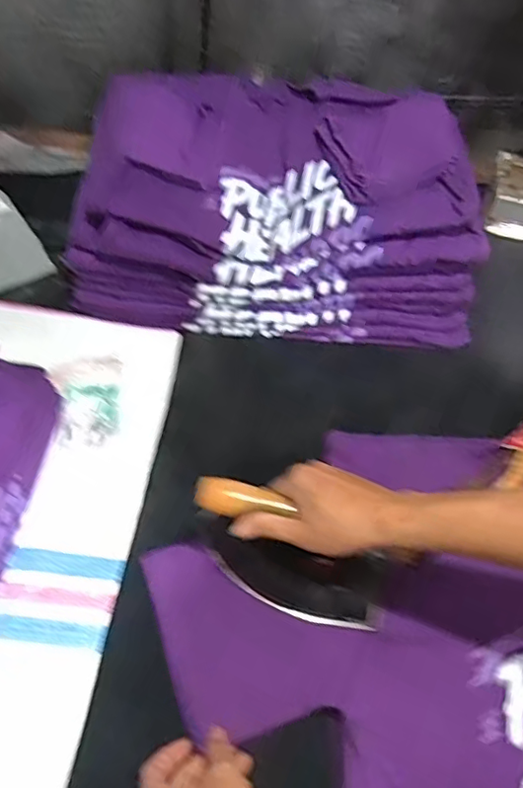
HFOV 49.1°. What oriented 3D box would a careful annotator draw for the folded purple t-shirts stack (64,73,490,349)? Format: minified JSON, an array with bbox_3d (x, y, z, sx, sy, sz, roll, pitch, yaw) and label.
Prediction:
[{"bbox_3d":[0.039,-0.290,0.841,0.531,0.195,0.377,5,54,2],"label":"folded purple t-shirts stack"}]

